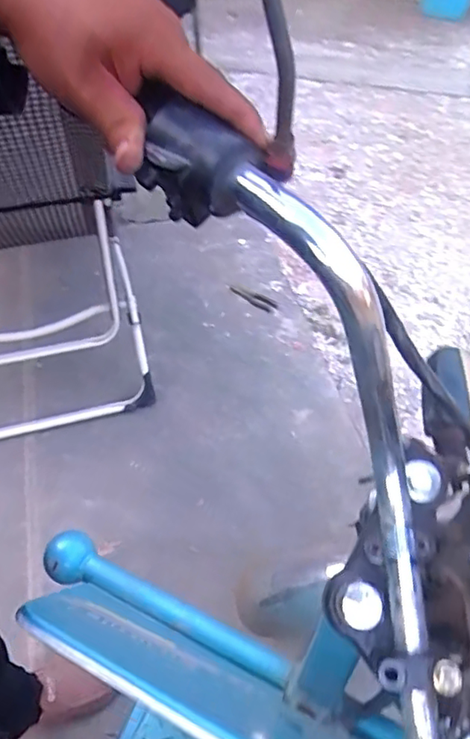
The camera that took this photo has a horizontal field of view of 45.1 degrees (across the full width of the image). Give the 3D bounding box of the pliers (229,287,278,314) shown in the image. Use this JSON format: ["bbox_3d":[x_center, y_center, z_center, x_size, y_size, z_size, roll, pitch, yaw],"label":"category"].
[{"bbox_3d":[0.058,-0.223,1.770,0.168,0.025,0.056,32,57,26],"label":"pliers"}]

